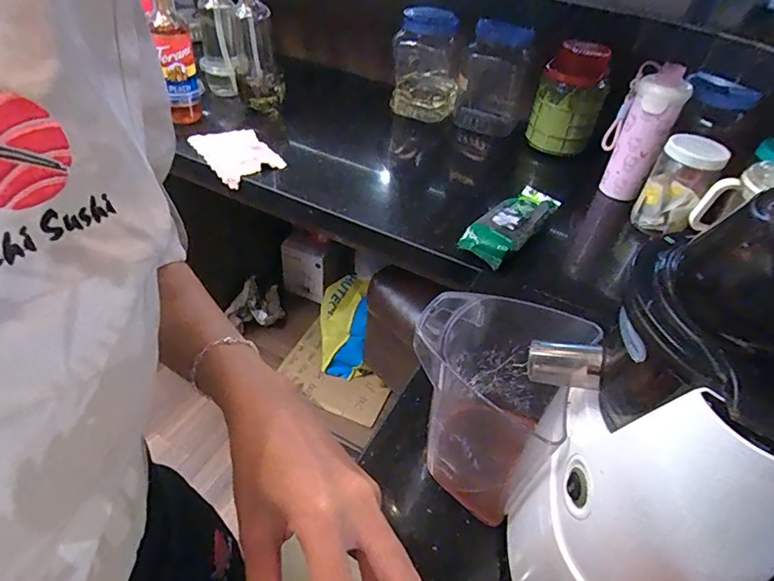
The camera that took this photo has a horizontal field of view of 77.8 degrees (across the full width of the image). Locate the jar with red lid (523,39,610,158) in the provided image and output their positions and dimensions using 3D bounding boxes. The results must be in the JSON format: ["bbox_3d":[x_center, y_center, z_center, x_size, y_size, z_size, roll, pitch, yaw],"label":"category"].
[{"bbox_3d":[0.359,-0.375,0.960,0.122,0.209,0.113,16,42,11],"label":"jar with red lid"}]

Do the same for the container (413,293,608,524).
[{"bbox_3d":[0.089,0.092,0.436,0.135,0.166,0.131,24,45,20],"label":"container"}]

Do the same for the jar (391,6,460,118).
[{"bbox_3d":[0.092,-0.511,1.075,0.149,0.224,0.170,9,41,4],"label":"jar"}]

